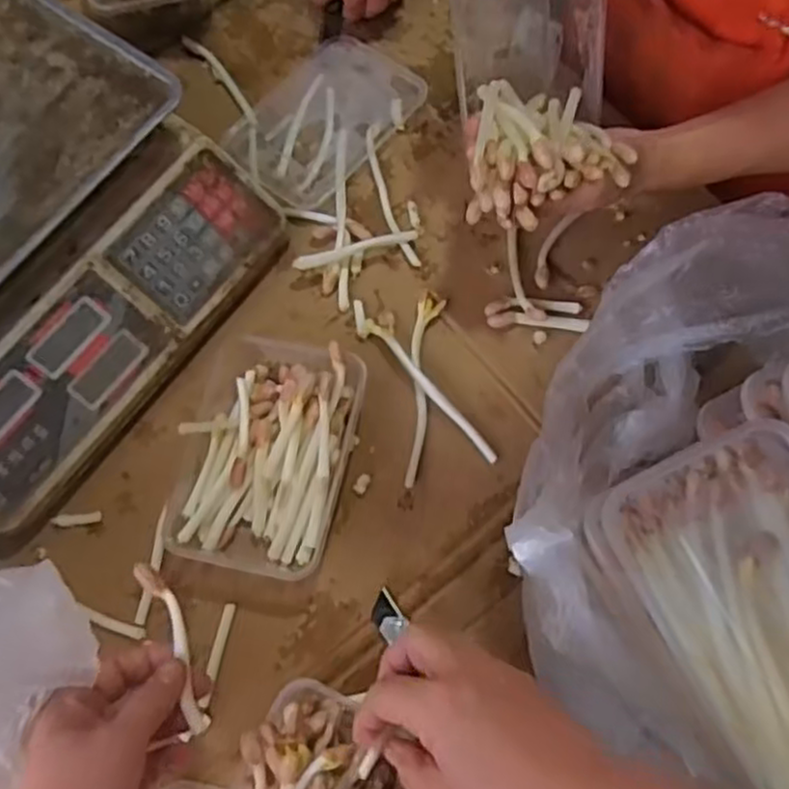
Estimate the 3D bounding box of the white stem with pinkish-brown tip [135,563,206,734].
[{"bbox_3d":[-0.130,0.148,0.437,0.016,0.013,0.102,-18,81,-4],"label":"white stem with pinkish-brown tip"}]

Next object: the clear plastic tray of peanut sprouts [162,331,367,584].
[{"bbox_3d":[-0.094,0.040,0.543,0.121,0.042,0.169,11,73,6],"label":"clear plastic tray of peanut sprouts"}]

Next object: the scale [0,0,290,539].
[{"bbox_3d":[-0.300,-0.113,0.551,0.306,0.111,0.327,36,77,13],"label":"scale"}]

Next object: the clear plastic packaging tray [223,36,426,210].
[{"bbox_3d":[-0.059,-0.231,0.623,0.105,0.011,0.154,39,77,13],"label":"clear plastic packaging tray"}]

